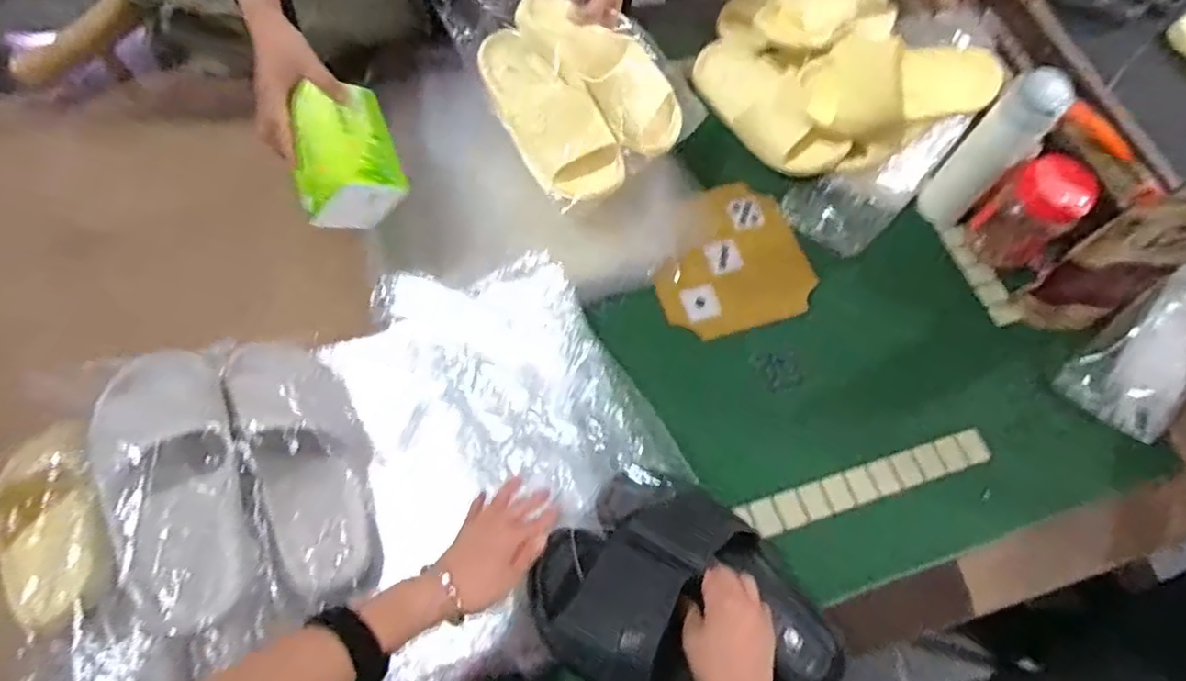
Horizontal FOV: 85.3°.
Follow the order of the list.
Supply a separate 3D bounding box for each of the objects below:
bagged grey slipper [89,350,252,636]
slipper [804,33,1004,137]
[{"bbox_3d":[-0.387,0.122,0.591,0.116,0.091,0.278,-27,56,-14],"label":"bagged grey slipper"},{"bbox_3d":[0.394,-0.334,0.834,0.234,0.078,0.099,-6,66,-5],"label":"slipper"}]

